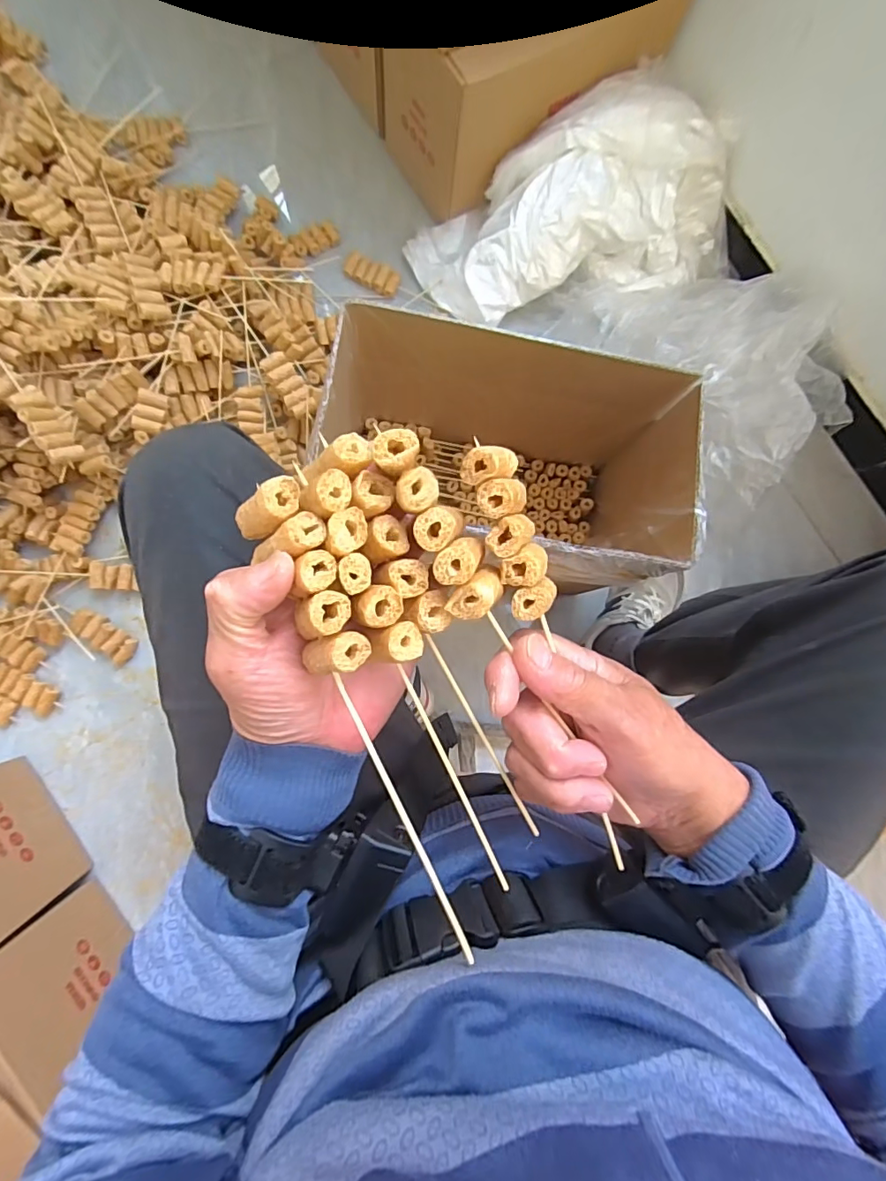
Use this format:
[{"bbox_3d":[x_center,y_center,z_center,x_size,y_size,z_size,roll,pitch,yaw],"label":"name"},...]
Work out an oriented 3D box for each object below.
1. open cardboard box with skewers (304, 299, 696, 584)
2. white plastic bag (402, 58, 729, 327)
[{"bbox_3d":[0.063,-0.139,0.624,0.380,0.275,0.214,14,84,-3],"label":"open cardboard box with skewers"},{"bbox_3d":[0.210,-0.547,0.769,0.448,0.176,0.253,-29,88,-6],"label":"white plastic bag"}]

